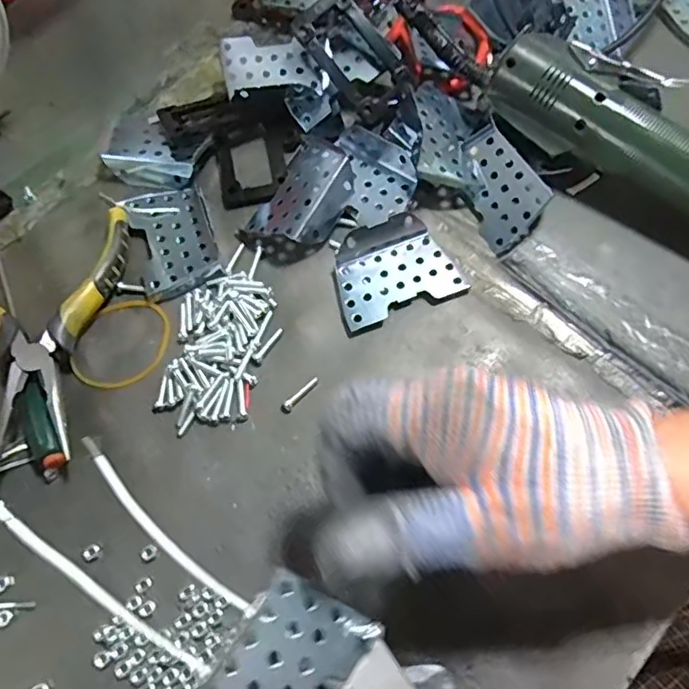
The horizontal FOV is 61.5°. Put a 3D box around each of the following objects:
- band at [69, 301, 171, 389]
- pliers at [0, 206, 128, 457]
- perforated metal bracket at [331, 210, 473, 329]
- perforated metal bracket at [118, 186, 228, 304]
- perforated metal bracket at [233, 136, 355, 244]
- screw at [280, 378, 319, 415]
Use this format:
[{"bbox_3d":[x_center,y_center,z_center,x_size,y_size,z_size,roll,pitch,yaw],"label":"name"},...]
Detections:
[{"bbox_3d":[-0.122,0.000,0.321,0.045,0.004,0.055,22,69,11],"label":"band"},{"bbox_3d":[-0.168,-0.009,0.314,0.091,0.024,0.140,-7,66,-2],"label":"pliers"},{"bbox_3d":[0.027,-0.045,0.328,0.068,0.016,0.055,-21,67,-8],"label":"perforated metal bracket"},{"bbox_3d":[-0.102,-0.064,0.345,0.046,0.007,0.071,-20,67,-7],"label":"perforated metal bracket"},{"bbox_3d":[-0.024,-0.085,0.349,0.046,0.022,0.074,27,81,38],"label":"perforated metal bracket"},{"bbox_3d":[-0.023,0.026,0.305,0.006,0.004,0.025,42,73,17],"label":"screw"}]

